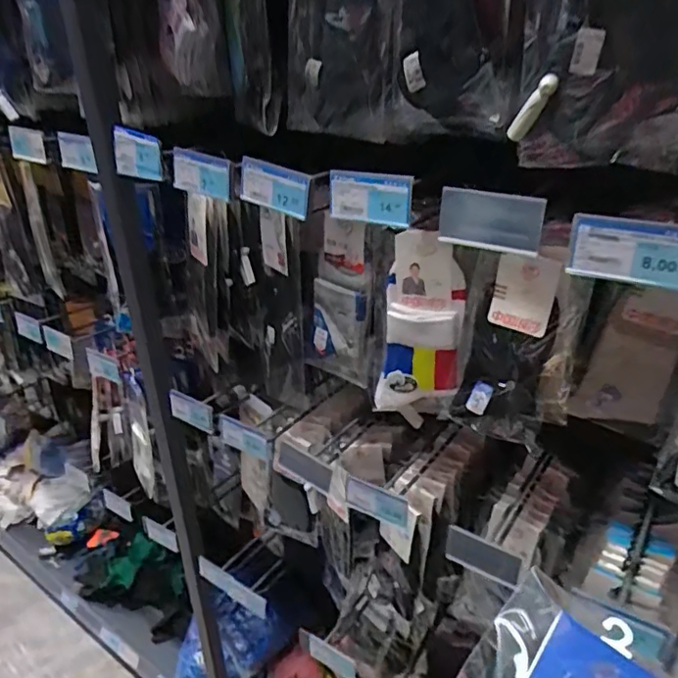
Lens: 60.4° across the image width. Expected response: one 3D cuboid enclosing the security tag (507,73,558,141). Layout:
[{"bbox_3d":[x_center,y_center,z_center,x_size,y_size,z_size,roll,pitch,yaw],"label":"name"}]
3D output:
[{"bbox_3d":[0.151,-0.181,0.460,0.013,0.055,0.013,-24,68,-37],"label":"security tag"}]

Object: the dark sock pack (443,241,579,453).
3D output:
[{"bbox_3d":[0.182,0.008,0.617,0.127,0.201,0.050,10,29,20],"label":"dark sock pack"}]

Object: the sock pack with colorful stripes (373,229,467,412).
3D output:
[{"bbox_3d":[0.095,-0.015,0.669,0.095,0.214,0.025,10,30,21],"label":"sock pack with colorful stripes"}]

